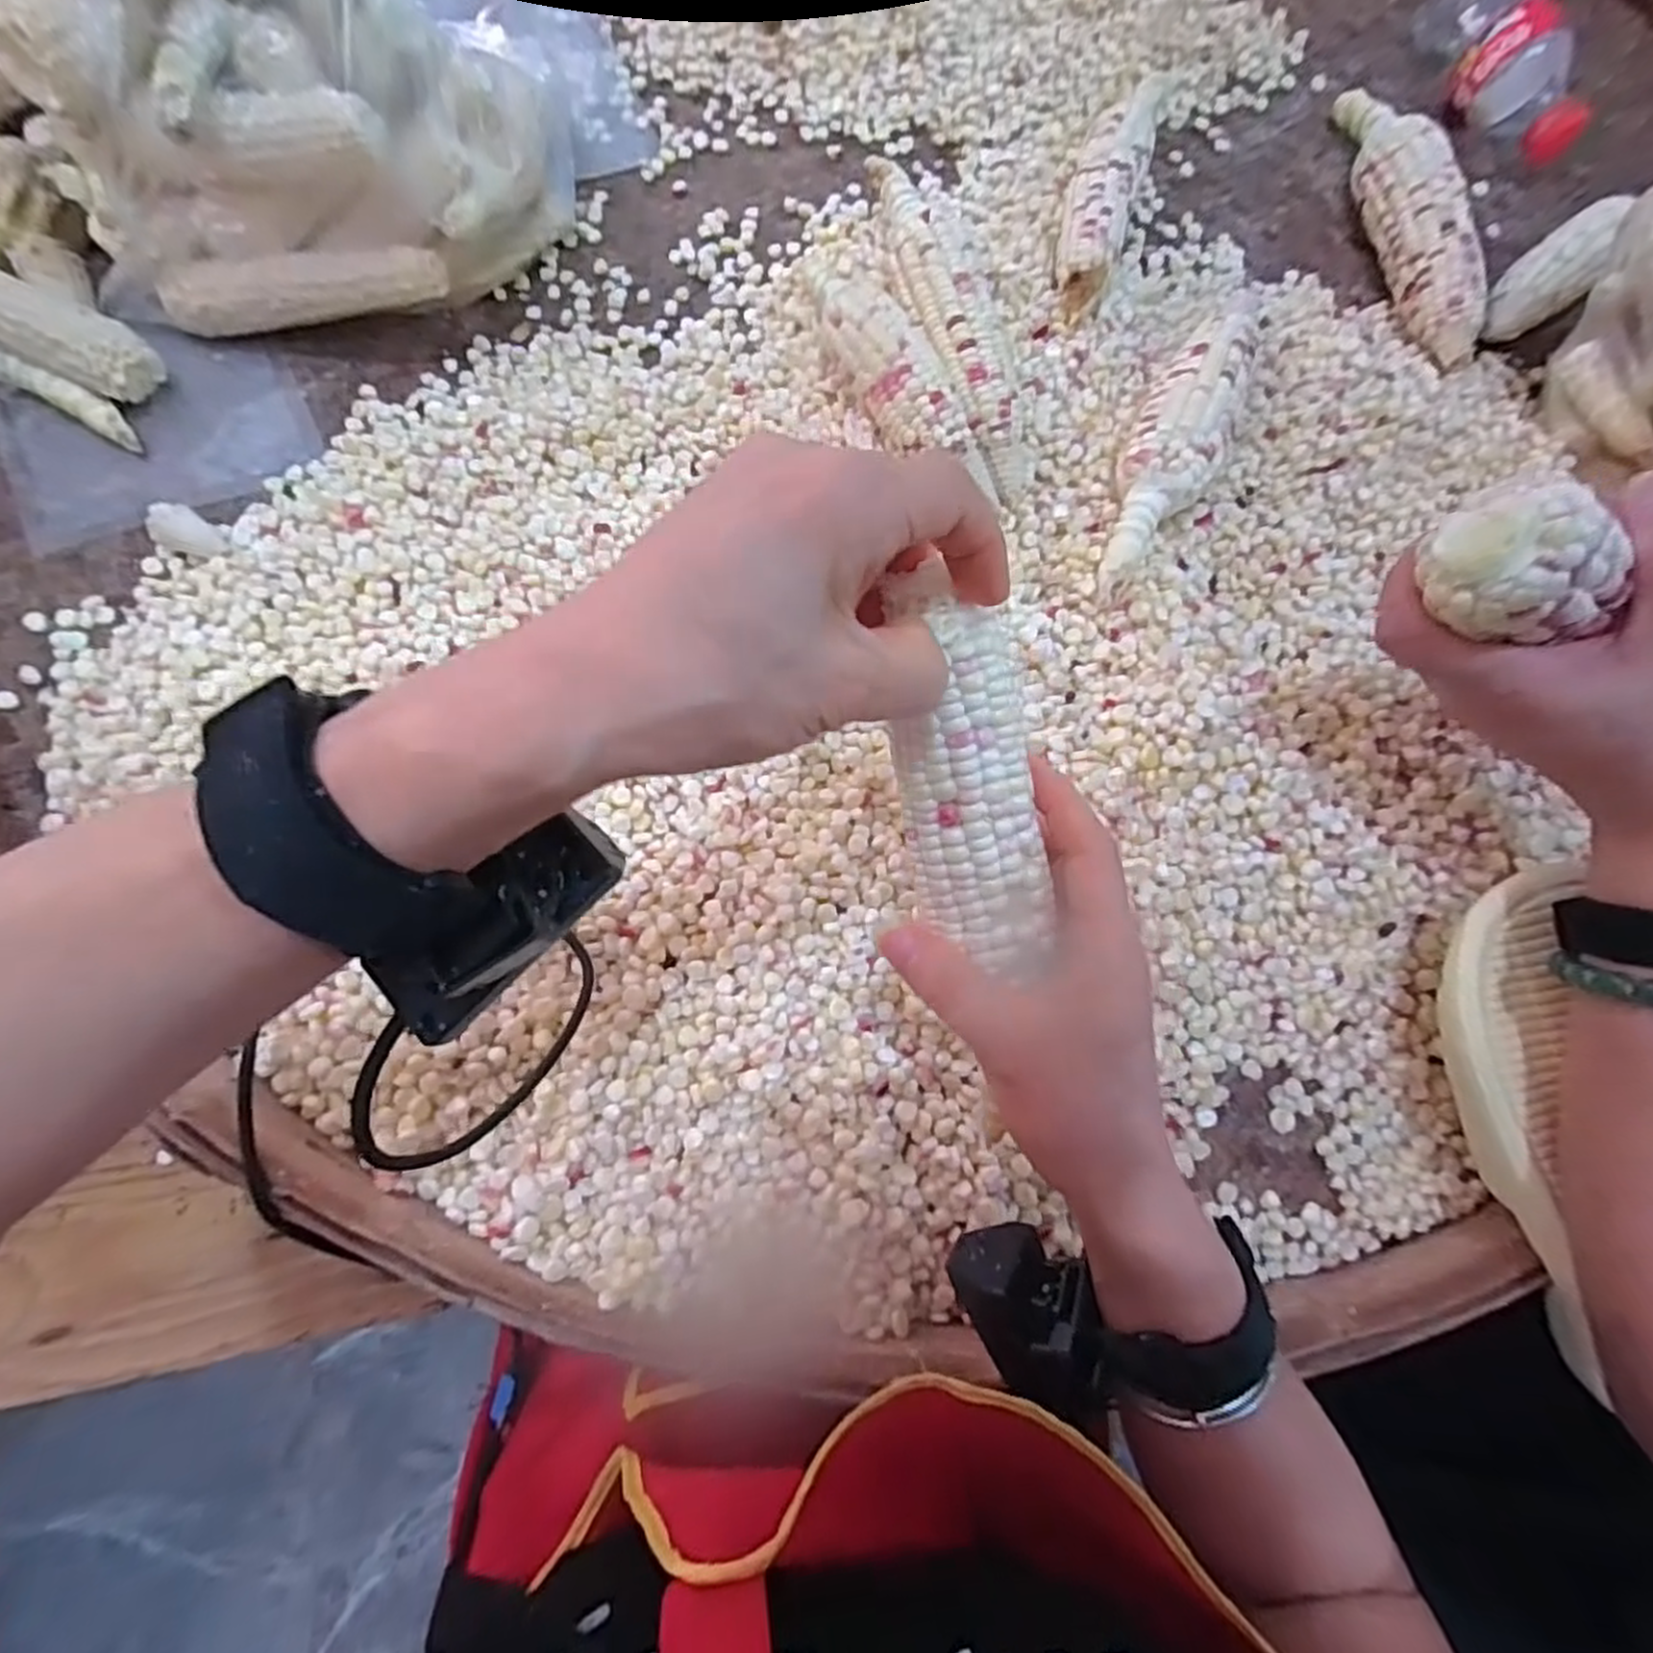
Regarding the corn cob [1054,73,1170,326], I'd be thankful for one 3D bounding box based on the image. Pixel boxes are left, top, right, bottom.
[{"bbox_3d":[0.171,-0.389,0.484,0.043,0.045,0.172,18,74,2],"label":"corn cob"}]

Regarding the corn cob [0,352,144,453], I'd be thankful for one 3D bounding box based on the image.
[{"bbox_3d":[-0.429,-0.242,0.429,0.088,0.017,0.018,27,74,-8],"label":"corn cob"}]

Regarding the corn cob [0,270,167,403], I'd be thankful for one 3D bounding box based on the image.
[{"bbox_3d":[-0.434,-0.274,0.417,0.113,0.038,0.040,21,73,-18],"label":"corn cob"}]

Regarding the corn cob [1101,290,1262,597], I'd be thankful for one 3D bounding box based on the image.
[{"bbox_3d":[0.198,-0.223,0.431,0.052,0.043,0.215,25,74,4],"label":"corn cob"}]

